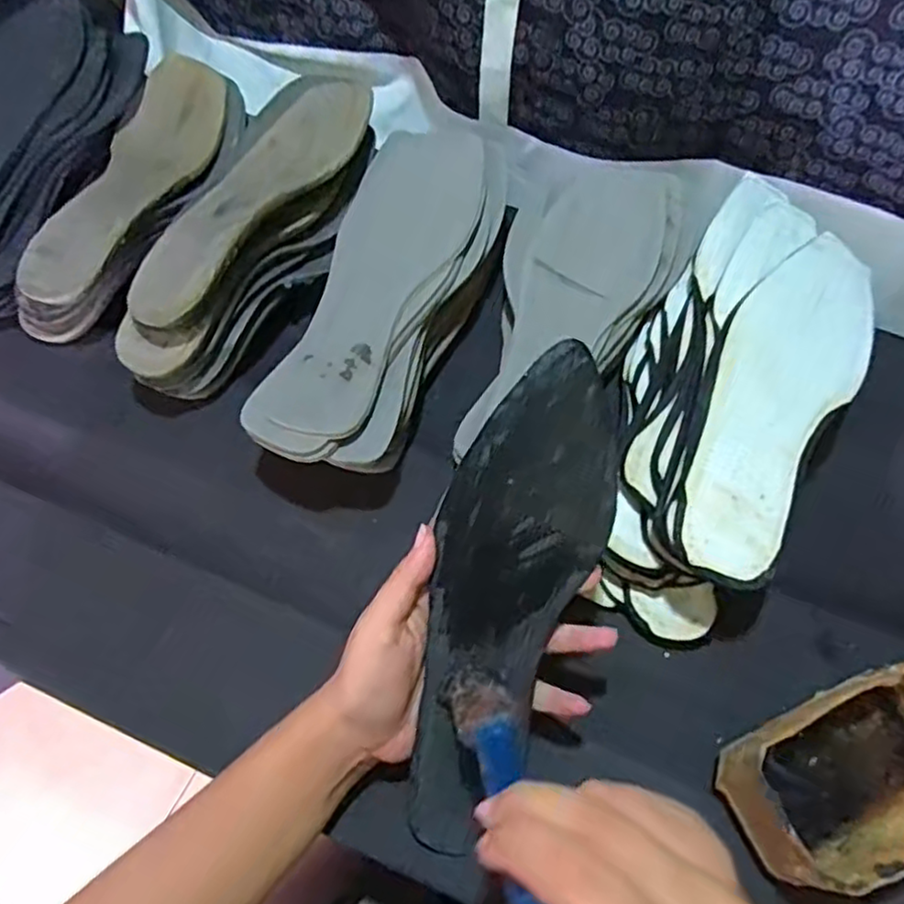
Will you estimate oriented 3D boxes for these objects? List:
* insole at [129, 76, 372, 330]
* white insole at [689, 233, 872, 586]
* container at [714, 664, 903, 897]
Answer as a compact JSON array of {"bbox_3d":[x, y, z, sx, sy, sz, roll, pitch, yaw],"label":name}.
[{"bbox_3d":[-0.130,-0.171,0.457,0.070,0.040,0.227,24,63,10],"label":"insole"},{"bbox_3d":[0.202,-0.045,0.414,0.080,0.007,0.275,35,63,6],"label":"white insole"},{"bbox_3d":[0.205,0.161,0.342,0.129,0.066,0.077,-20,65,-13],"label":"container"}]

